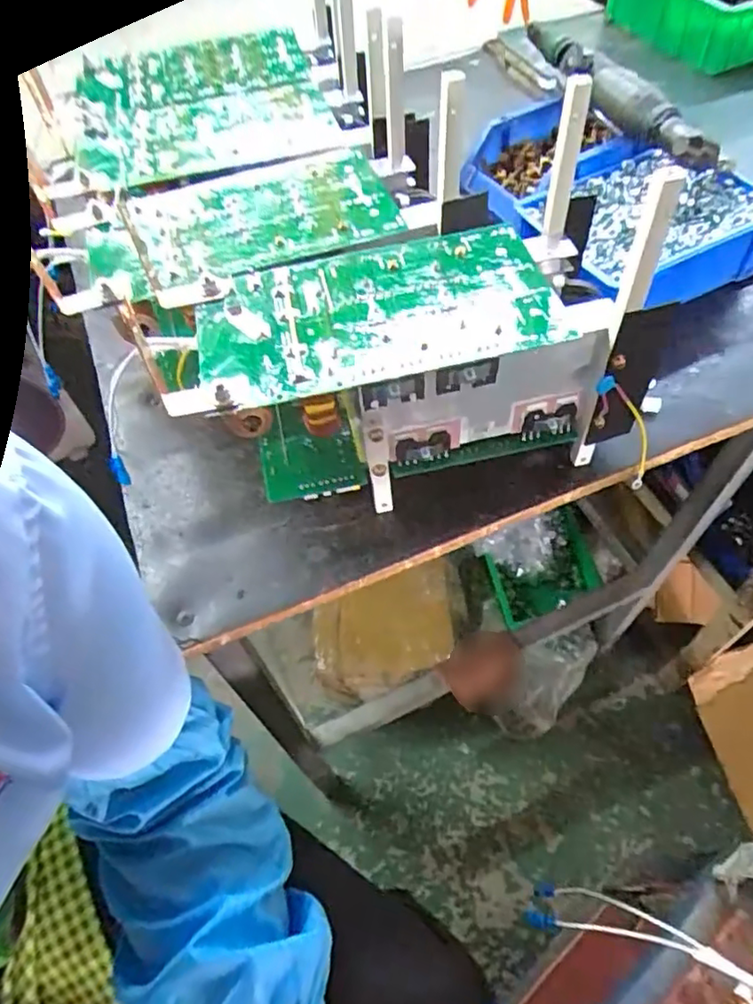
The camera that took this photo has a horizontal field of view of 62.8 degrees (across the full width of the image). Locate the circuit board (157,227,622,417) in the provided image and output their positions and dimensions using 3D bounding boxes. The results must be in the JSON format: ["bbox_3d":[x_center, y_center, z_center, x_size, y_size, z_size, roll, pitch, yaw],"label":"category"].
[{"bbox_3d":[0.003,-0.121,0.388,0.253,0.015,0.113,-12,57,-3],"label":"circuit board"}]

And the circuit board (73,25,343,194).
[{"bbox_3d":[-0.160,-0.362,0.559,0.217,0.012,0.245,-15,57,-6],"label":"circuit board"}]

